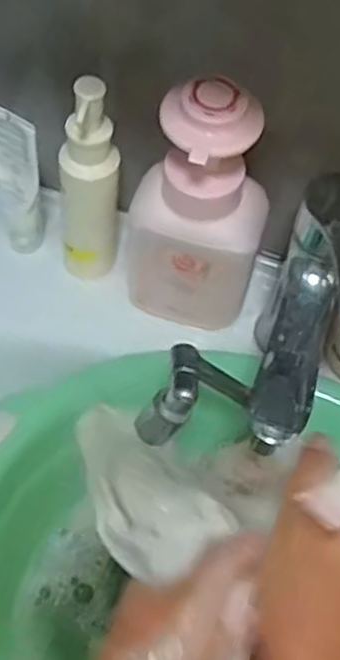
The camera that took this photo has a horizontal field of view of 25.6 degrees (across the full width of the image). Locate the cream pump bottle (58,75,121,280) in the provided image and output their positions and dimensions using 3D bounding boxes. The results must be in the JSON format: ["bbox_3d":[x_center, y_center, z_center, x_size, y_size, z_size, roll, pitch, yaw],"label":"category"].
[{"bbox_3d":[-0.057,-0.097,0.526,0.041,0.172,0.033,0,59,-6],"label":"cream pump bottle"}]

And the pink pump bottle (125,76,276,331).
[{"bbox_3d":[0.018,-0.075,0.511,0.092,0.203,0.056,12,59,1],"label":"pink pump bottle"}]

